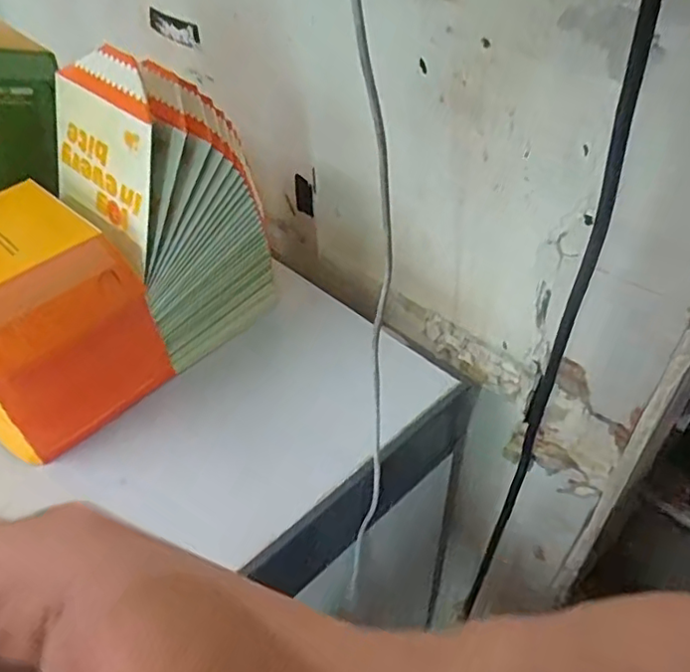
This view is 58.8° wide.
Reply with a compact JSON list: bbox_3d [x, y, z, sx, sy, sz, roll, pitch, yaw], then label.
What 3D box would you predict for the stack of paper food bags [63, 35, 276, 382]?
[{"bbox_3d":[-0.123,-0.092,0.439,0.116,0.195,0.093,-27,49,-24],"label":"stack of paper food bags"}]

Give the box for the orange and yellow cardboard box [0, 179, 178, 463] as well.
[{"bbox_3d":[-0.205,-0.007,0.405,0.093,0.138,0.123,29,51,28],"label":"orange and yellow cardboard box"}]

